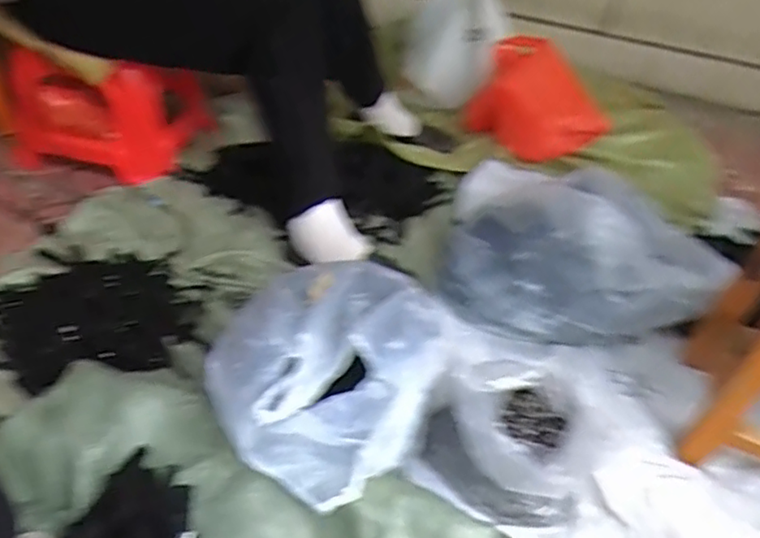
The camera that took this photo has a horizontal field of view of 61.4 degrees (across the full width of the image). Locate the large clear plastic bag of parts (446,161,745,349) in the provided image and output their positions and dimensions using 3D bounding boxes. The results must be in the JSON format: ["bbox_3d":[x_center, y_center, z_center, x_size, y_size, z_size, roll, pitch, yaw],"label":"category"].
[{"bbox_3d":[0.331,-0.035,1.056,0.442,0.202,0.258,1,40,-5],"label":"large clear plastic bag of parts"}]

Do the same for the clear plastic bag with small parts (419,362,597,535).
[{"bbox_3d":[0.175,0.228,0.820,0.199,0.175,0.191,-12,43,-20],"label":"clear plastic bag with small parts"}]

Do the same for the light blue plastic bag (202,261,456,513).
[{"bbox_3d":[-0.067,0.120,0.836,0.276,0.125,0.315,20,42,17],"label":"light blue plastic bag"}]

